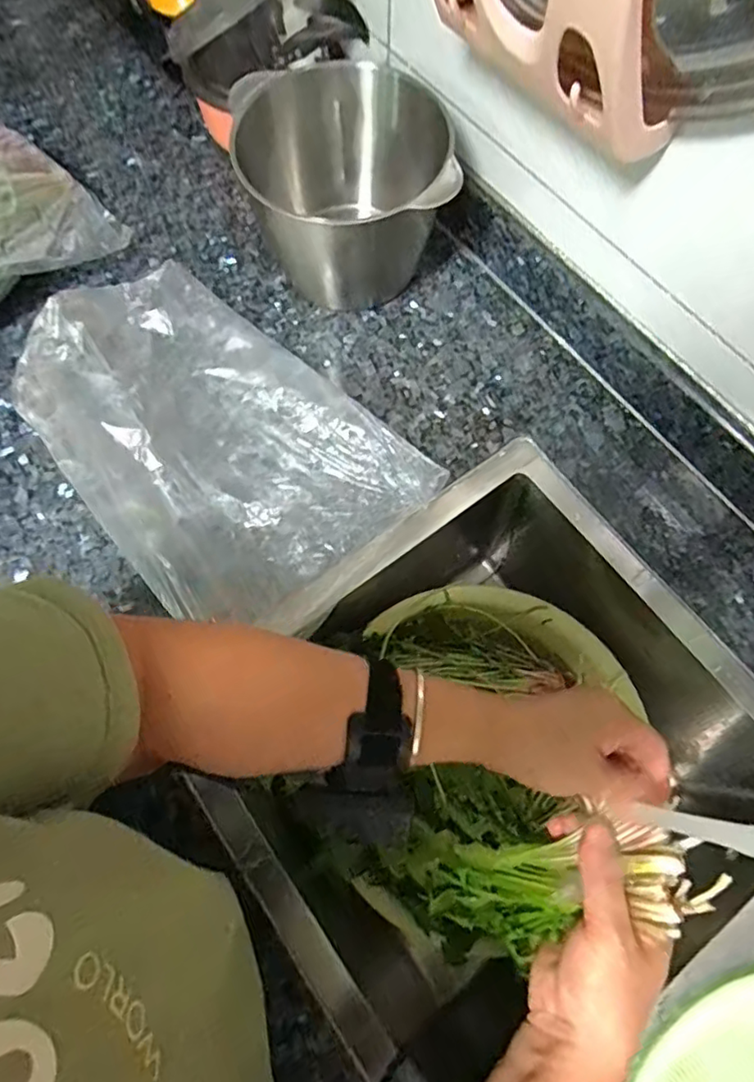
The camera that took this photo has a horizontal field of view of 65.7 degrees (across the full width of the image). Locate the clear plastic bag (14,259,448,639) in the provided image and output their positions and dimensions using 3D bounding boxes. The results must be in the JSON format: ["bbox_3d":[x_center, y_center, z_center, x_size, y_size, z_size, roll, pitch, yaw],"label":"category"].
[{"bbox_3d":[-0.145,-0.088,0.512,0.347,0.067,0.234,42,76,13],"label":"clear plastic bag"}]

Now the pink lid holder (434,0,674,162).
[{"bbox_3d":[0.096,-0.330,0.340,0.041,0.145,0.186,-42,76,8],"label":"pink lid holder"}]

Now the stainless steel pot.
[{"bbox_3d":[-0.031,-0.319,0.548,0.176,0.148,0.166,0,71,0],"label":"stainless steel pot"}]

